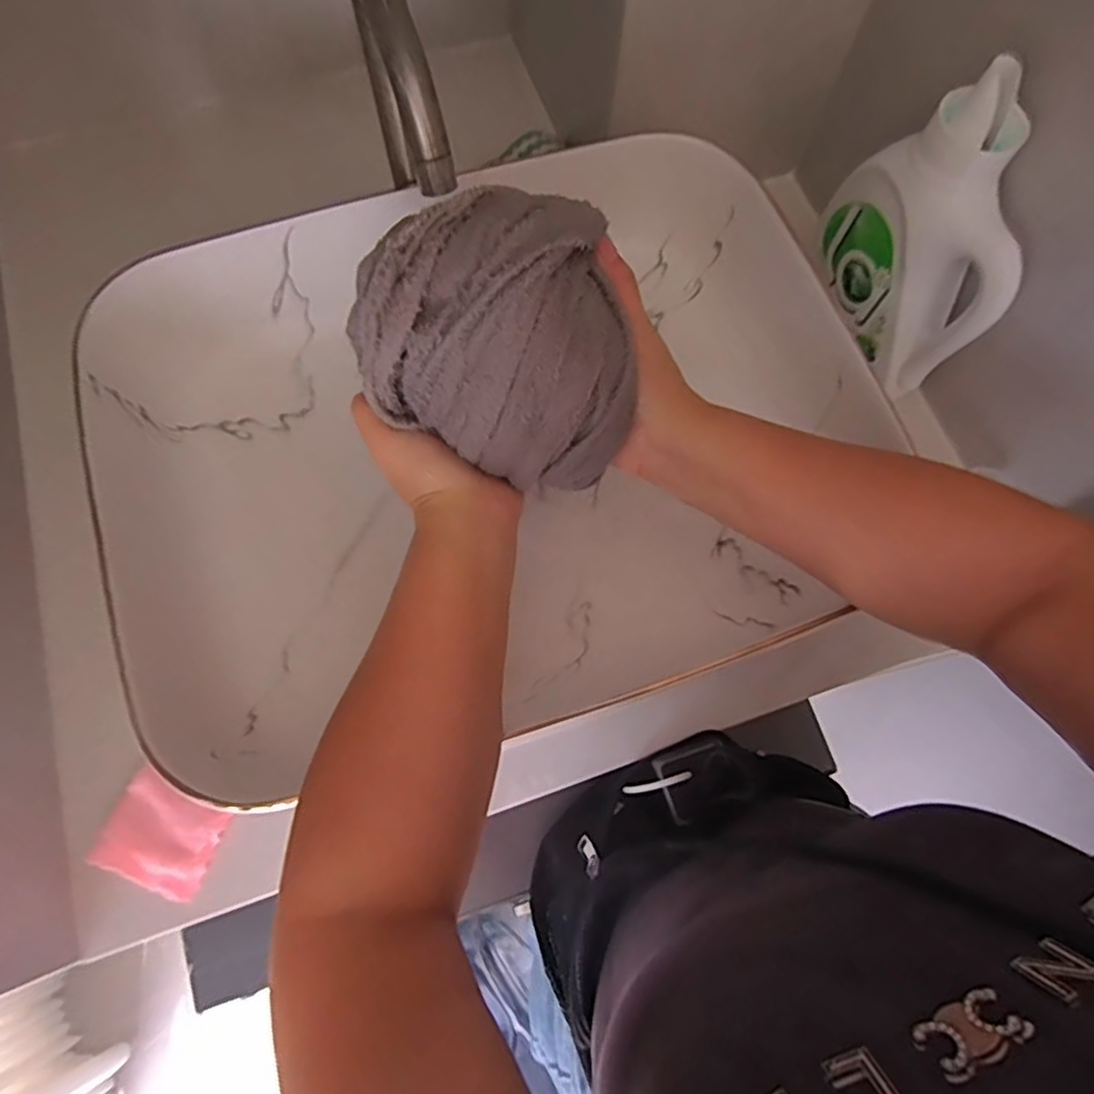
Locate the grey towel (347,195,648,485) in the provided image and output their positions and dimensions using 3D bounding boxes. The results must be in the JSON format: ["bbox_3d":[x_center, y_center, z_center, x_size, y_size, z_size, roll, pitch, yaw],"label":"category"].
[{"bbox_3d":[-0.020,-0.113,0.350,0.150,0.100,0.119,21,73,5],"label":"grey towel"}]

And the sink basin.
[{"bbox_3d":[-0.025,-0.076,0.495,0.539,0.114,0.390,-16,73,-7],"label":"sink basin"}]

